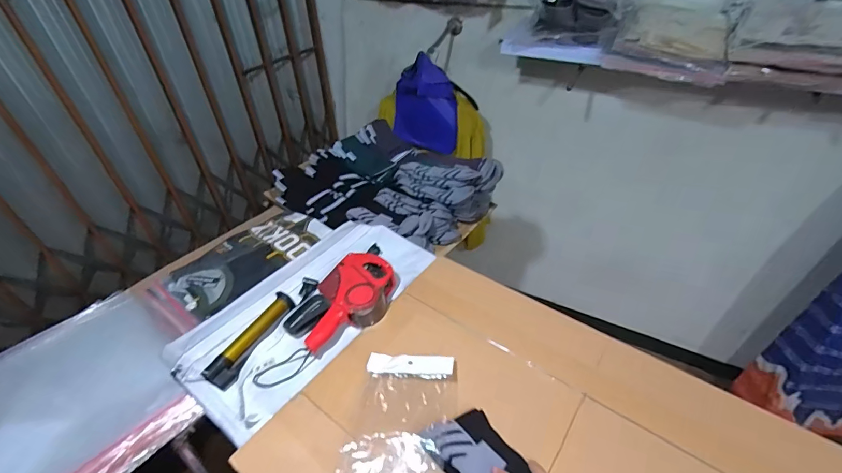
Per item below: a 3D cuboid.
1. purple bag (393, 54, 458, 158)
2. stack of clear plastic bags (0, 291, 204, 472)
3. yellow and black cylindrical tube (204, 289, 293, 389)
[{"bbox_3d":[0.011,-0.469,1.449,0.231,0.328,0.062,6,42,9],"label":"purple bag"},{"bbox_3d":[-0.643,0.281,0.741,0.434,0.047,0.330,28,49,30],"label":"stack of clear plastic bags"},{"bbox_3d":[-0.293,0.178,0.698,0.046,0.026,0.184,15,44,19],"label":"yellow and black cylindrical tube"}]

